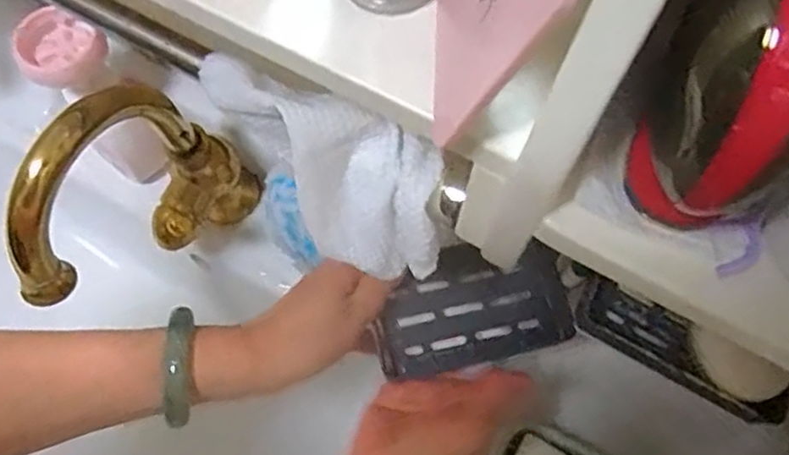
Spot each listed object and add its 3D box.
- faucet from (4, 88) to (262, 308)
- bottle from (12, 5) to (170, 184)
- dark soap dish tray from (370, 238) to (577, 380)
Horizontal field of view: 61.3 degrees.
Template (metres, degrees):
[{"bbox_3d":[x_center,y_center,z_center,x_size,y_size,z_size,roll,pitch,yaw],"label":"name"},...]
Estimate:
[{"bbox_3d":[-0.185,-0.015,0.502,0.048,0.225,0.189,36,72,12],"label":"faucet"},{"bbox_3d":[-0.249,-0.105,0.566,0.068,0.158,0.074,-23,71,-10],"label":"bottle"},{"bbox_3d":[0.051,0.053,0.445,0.129,0.017,0.078,-15,70,-8],"label":"dark soap dish tray"}]

